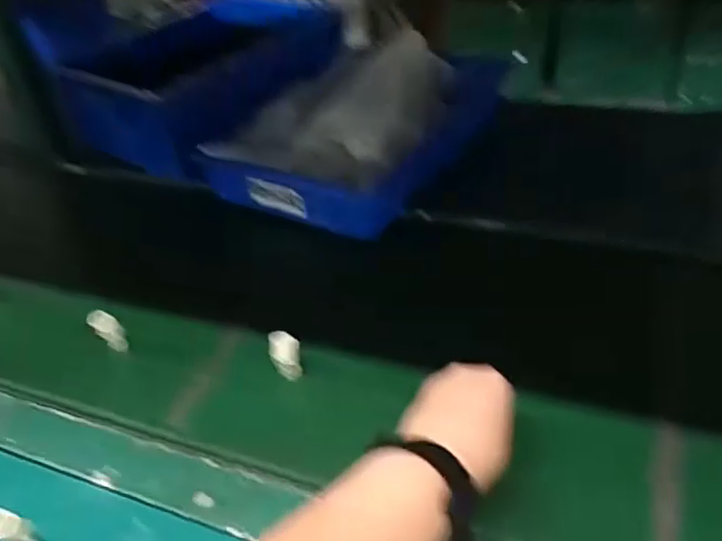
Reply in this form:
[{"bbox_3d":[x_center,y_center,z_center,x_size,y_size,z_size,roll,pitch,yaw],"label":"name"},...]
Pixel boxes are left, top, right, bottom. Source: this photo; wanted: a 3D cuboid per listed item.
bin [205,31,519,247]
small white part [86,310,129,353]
[{"bbox_3d":[0.001,-0.225,0.904,0.283,0.118,0.401,15,42,27],"label":"bin"},{"bbox_3d":[-0.261,0.064,0.643,0.014,0.052,0.024,-19,25,38],"label":"small white part"}]

